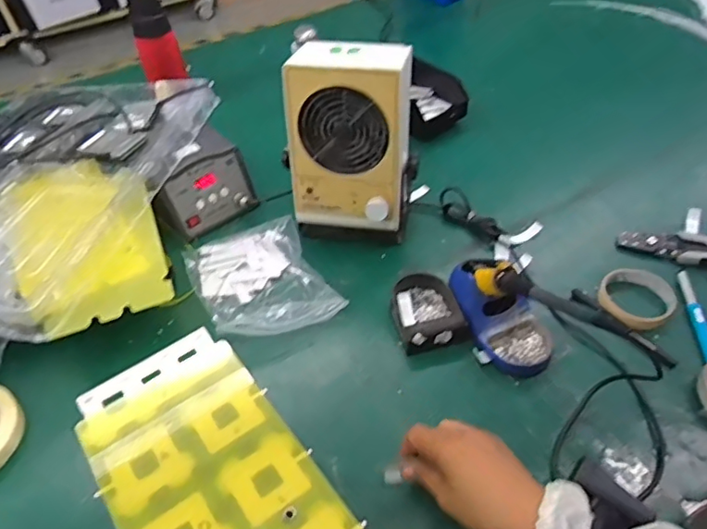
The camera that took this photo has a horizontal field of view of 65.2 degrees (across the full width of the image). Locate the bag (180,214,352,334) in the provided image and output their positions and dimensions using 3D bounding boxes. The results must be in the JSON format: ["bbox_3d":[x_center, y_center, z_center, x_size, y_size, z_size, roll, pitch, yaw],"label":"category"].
[{"bbox_3d":[-0.127,0.014,0.733,0.155,0.025,0.210,-23,51,-17],"label":"bag"}]

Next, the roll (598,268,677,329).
[{"bbox_3d":[0.351,0.039,0.682,0.086,0.017,0.083,-1,48,2],"label":"roll"}]

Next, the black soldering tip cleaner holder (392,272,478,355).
[{"bbox_3d":[0.090,0.056,0.677,0.076,0.026,0.101,-12,49,-8],"label":"black soldering tip cleaner holder"}]

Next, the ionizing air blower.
[{"bbox_3d":[-0.002,-0.152,0.728,0.156,0.240,0.122,9,50,11],"label":"ionizing air blower"}]

